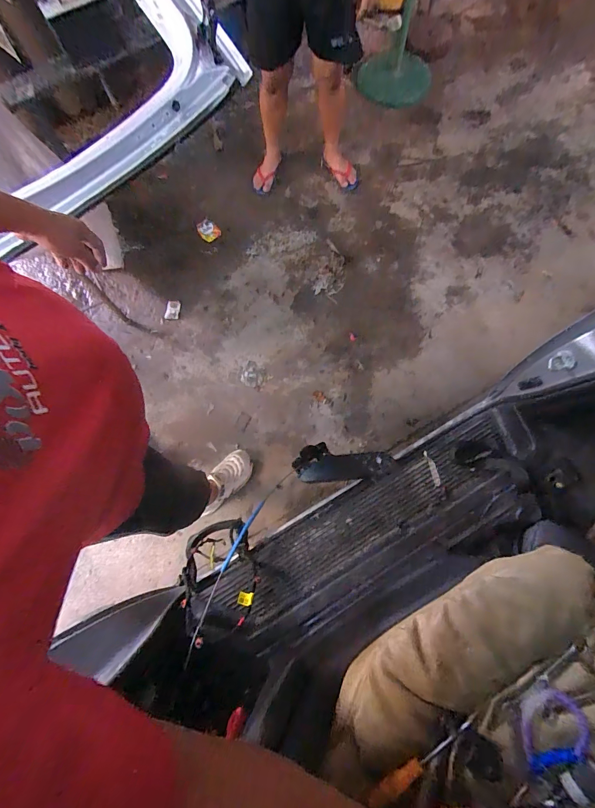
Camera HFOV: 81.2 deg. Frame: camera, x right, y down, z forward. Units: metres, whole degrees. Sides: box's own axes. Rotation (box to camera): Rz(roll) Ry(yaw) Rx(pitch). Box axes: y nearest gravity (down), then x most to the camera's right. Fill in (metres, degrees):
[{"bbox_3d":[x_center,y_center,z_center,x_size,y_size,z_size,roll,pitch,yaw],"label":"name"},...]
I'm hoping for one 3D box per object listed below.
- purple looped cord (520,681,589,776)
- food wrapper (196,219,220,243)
[{"bbox_3d":[0.316,0.407,0.440,0.088,0.019,0.073,-29,74,-6],"label":"purple looped cord"},{"bbox_3d":[-0.424,-0.817,1.638,0.112,0.028,0.084,33,78,12],"label":"food wrapper"}]

